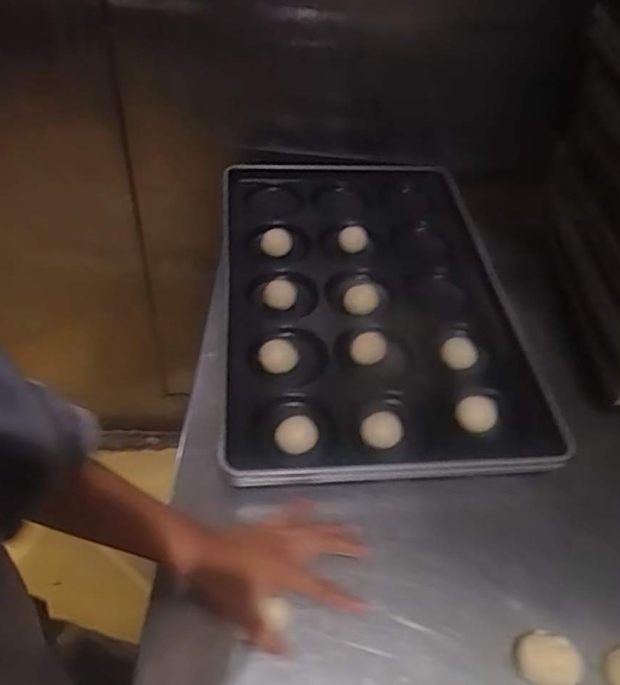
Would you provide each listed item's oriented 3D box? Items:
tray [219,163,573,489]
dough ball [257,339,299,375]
[{"bbox_3d":[0.086,-0.078,0.819,0.413,0.057,0.609,0,47,-7],"label":"tray"},{"bbox_3d":[-0.040,0.020,0.727,0.045,0.034,0.041,3,47,-3],"label":"dough ball"}]

